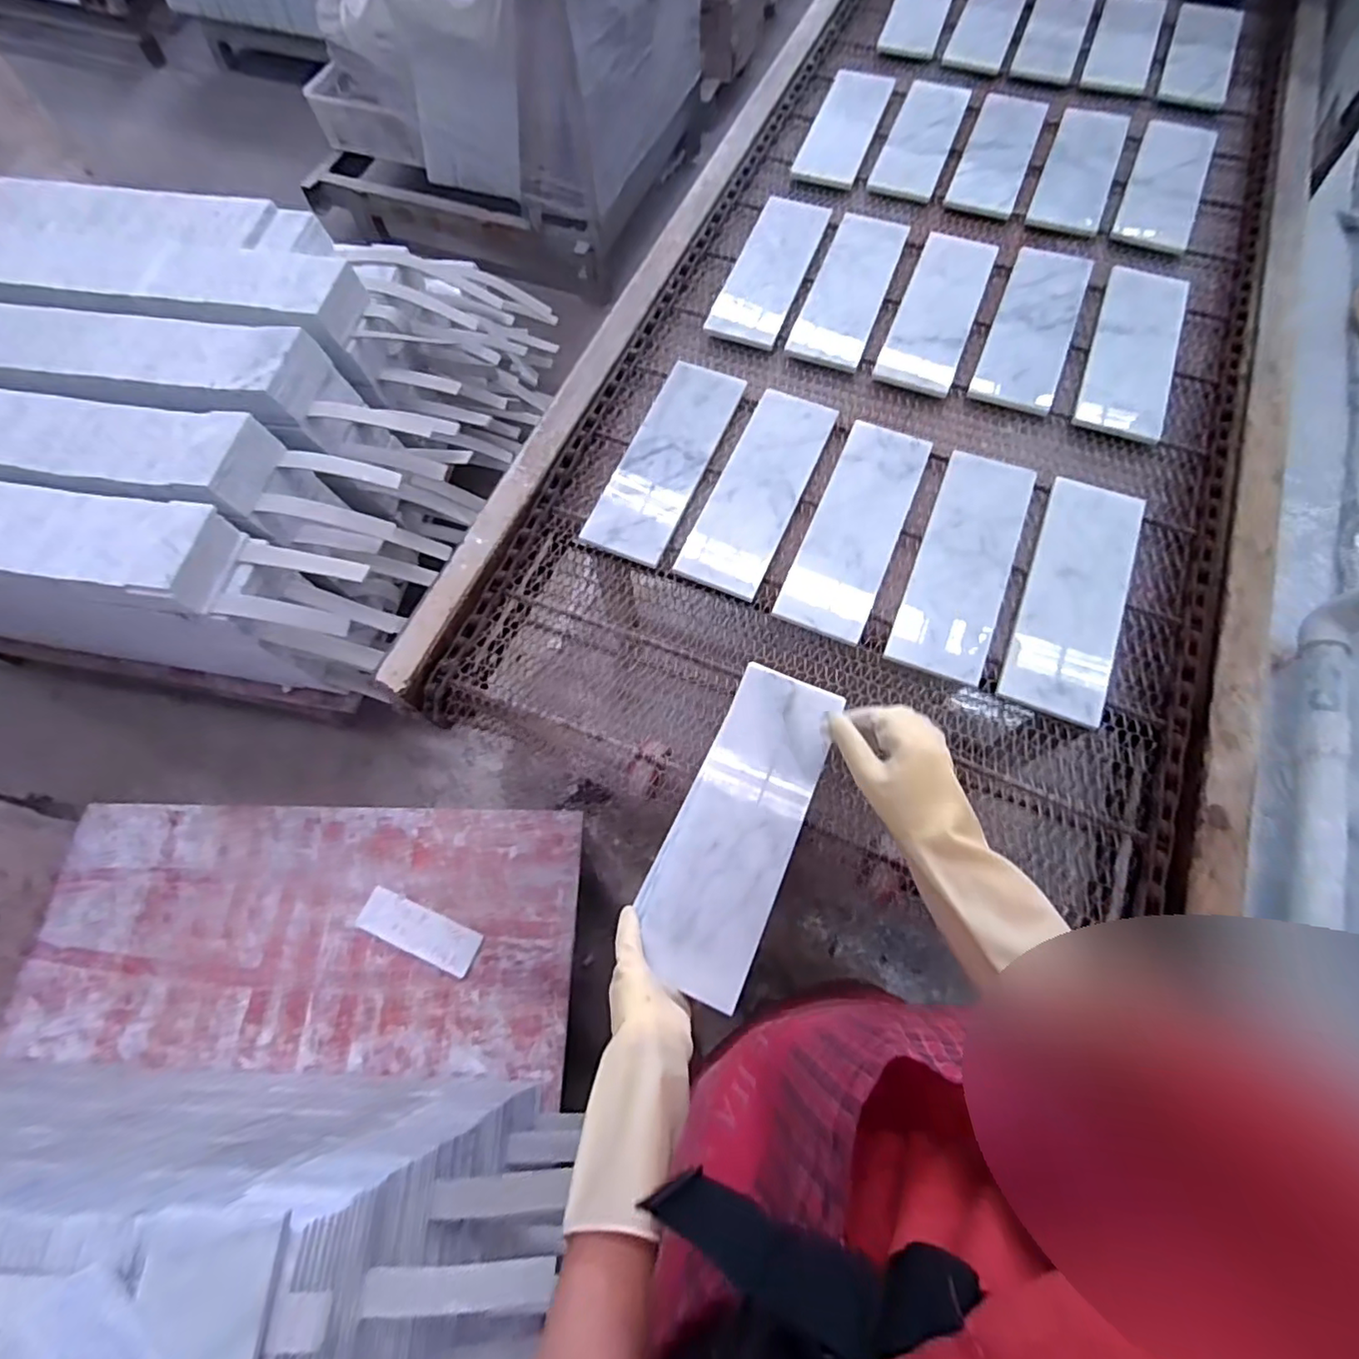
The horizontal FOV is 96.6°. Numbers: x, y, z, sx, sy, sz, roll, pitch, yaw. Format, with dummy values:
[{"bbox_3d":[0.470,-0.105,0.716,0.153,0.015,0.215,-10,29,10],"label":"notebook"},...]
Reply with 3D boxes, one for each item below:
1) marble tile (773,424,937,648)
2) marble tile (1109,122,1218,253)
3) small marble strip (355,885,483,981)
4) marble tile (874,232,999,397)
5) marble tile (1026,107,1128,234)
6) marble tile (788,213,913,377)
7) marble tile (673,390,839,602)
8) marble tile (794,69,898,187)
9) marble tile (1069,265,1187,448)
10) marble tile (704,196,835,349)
[{"bbox_3d":[0.224,-0.197,0.757,0.108,0.015,0.315,22,70,11],"label":"marble tile"},{"bbox_3d":[0.856,-0.877,1.060,0.118,0.015,0.407,24,71,12],"label":"marble tile"},{"bbox_3d":[-0.494,0.473,1.142,0.245,0.016,0.078,16,66,17],"label":"small marble strip"},{"bbox_3d":[0.398,-0.567,0.912,0.116,0.018,0.343,20,70,11],"label":"marble tile"},{"bbox_3d":[0.706,-0.899,1.060,0.119,0.019,0.371,22,70,11],"label":"marble tile"},{"bbox_3d":[0.261,-0.600,0.923,0.108,0.020,0.315,19,70,10],"label":"marble tile"},{"bbox_3d":[0.105,-0.249,0.789,0.109,0.017,0.319,21,70,11],"label":"marble tile"},{"bbox_3d":[0.302,-1.013,1.106,0.116,0.015,0.338,17,69,10],"label":"marble tile"},{"bbox_3d":[0.670,-0.486,0.888,0.117,0.024,0.342,24,67,7],"label":"marble tile"},{"bbox_3d":[0.144,-0.650,0.947,0.113,0.010,0.327,18,69,10],"label":"marble tile"}]

